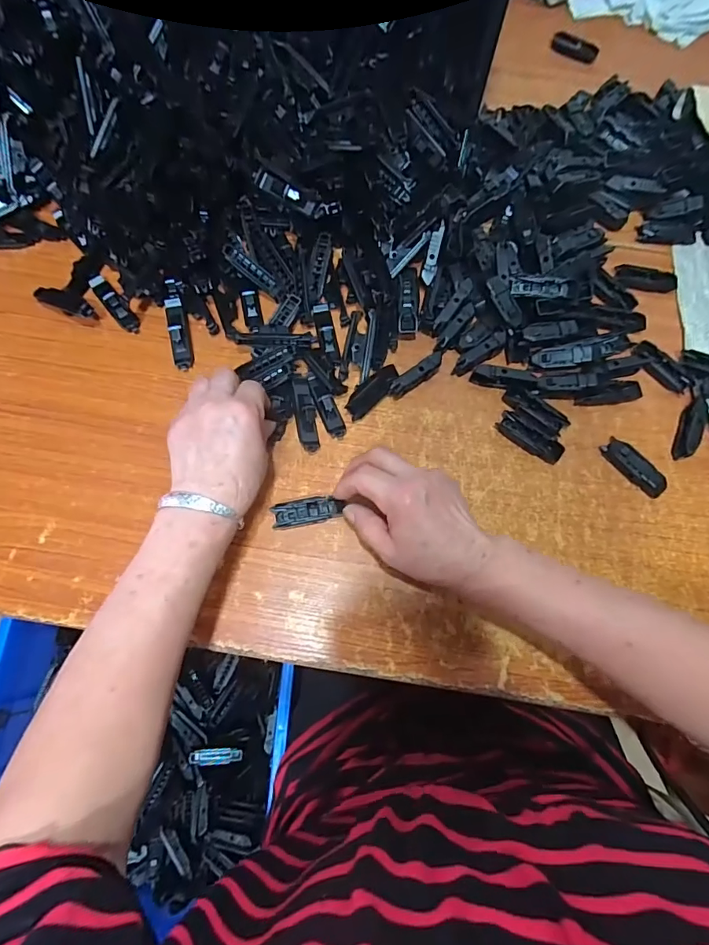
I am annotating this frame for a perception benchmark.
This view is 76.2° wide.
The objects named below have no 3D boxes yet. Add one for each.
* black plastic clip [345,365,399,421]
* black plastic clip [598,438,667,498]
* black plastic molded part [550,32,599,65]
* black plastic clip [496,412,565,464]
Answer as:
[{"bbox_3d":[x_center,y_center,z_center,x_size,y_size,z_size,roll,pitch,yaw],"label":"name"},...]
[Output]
[{"bbox_3d":[0.018,-0.082,0.455,0.023,0.018,0.066,42,76,11],"label":"black plastic clip"},{"bbox_3d":[0.272,-0.006,0.438,0.024,0.016,0.066,-37,77,-12],"label":"black plastic clip"},{"bbox_3d":[0.307,-0.594,0.631,0.067,0.005,0.029,28,74,7],"label":"black plastic molded part"},{"bbox_3d":[0.173,-0.034,0.447,0.067,0.013,0.021,37,75,9],"label":"black plastic clip"}]

